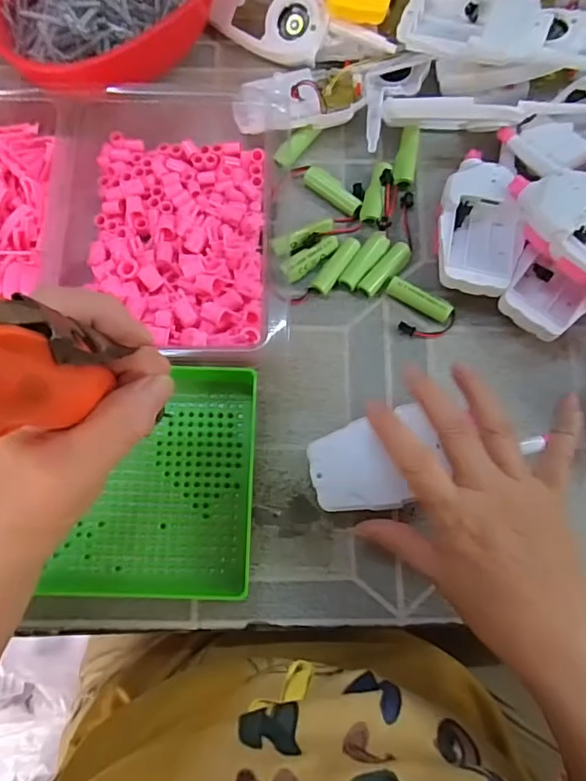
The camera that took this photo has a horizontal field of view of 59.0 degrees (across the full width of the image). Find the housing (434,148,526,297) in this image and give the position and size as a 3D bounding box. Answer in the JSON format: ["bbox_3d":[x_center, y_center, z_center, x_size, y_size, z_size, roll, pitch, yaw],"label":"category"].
[{"bbox_3d":[0.139,-0.128,0.390,0.060,0.028,0.119,5,77,0],"label":"housing"}]

